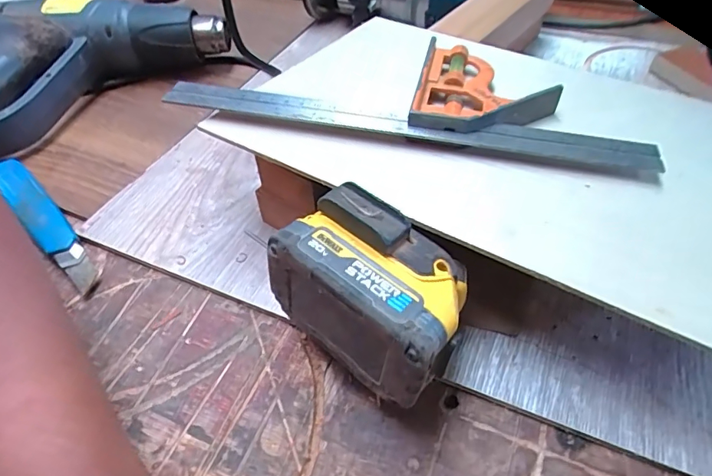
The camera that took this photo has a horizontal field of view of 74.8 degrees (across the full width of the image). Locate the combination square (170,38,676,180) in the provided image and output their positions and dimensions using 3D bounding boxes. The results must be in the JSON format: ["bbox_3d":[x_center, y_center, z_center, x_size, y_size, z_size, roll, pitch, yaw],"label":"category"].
[{"bbox_3d":[0.036,-0.102,0.316,0.296,0.020,0.110,10,50,12],"label":"combination square"}]

